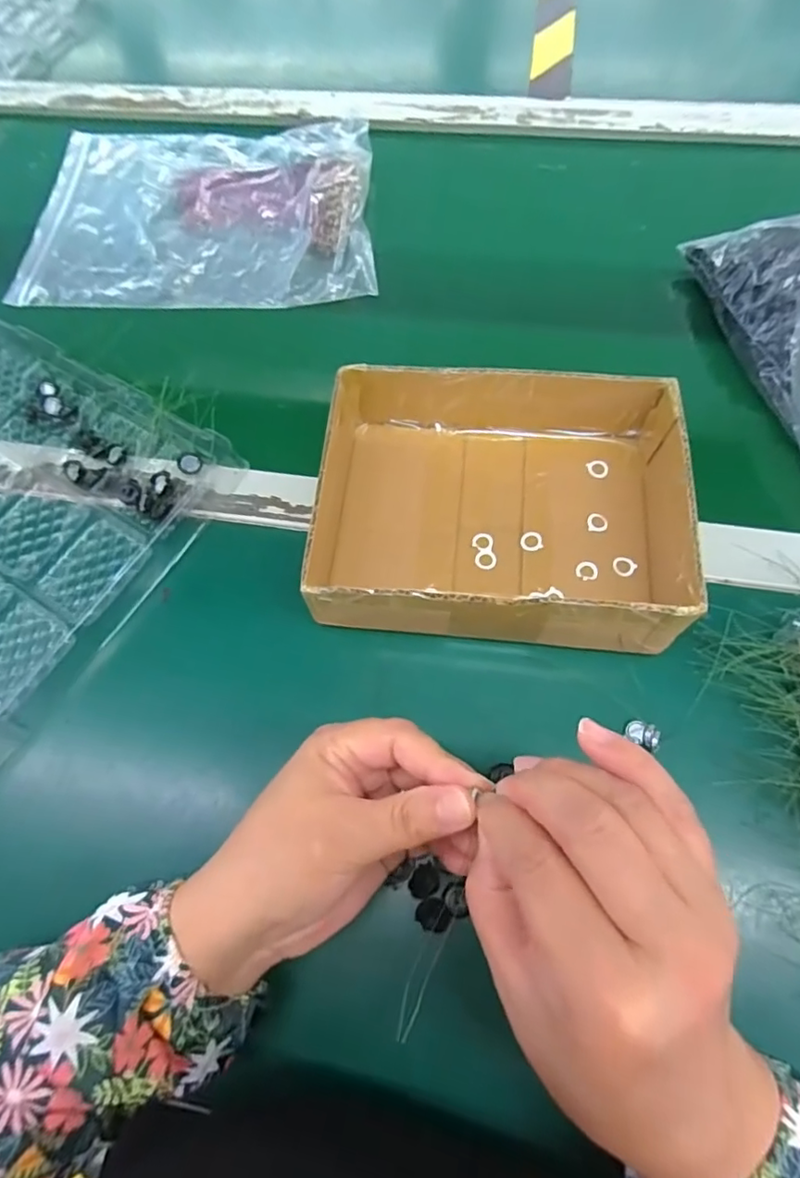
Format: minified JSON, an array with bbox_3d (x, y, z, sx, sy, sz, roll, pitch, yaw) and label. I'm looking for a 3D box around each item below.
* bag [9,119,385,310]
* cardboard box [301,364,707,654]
[{"bbox_3d":[-0.179,-0.343,0.502,0.322,0.031,0.221,5,66,6],"label":"bag"},{"bbox_3d":[0.056,-0.051,0.343,0.208,0.063,0.158,5,66,5],"label":"cardboard box"}]

